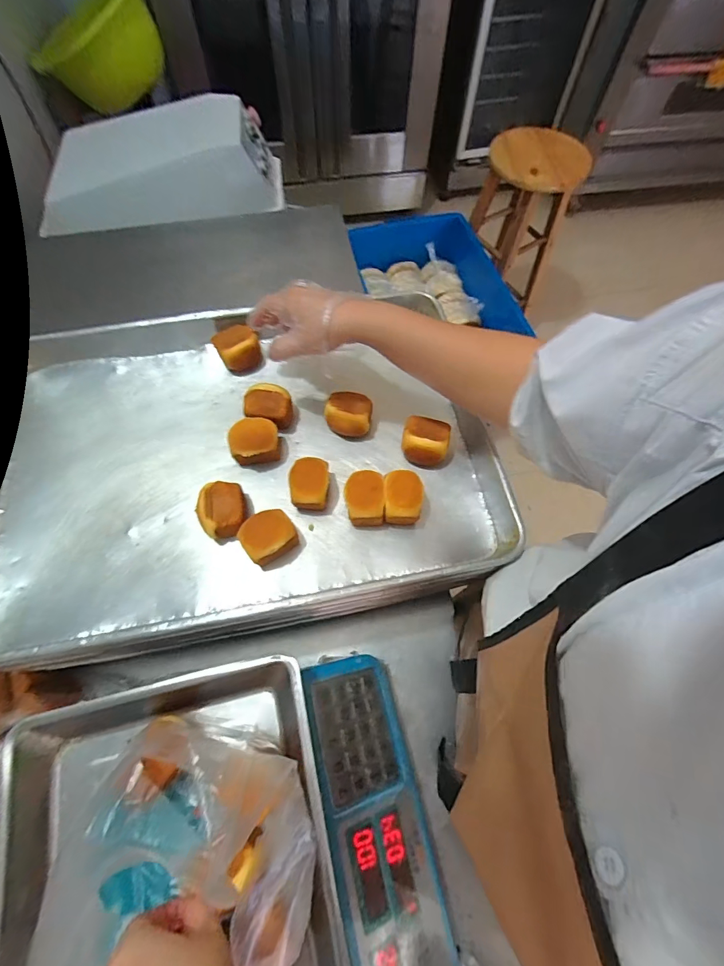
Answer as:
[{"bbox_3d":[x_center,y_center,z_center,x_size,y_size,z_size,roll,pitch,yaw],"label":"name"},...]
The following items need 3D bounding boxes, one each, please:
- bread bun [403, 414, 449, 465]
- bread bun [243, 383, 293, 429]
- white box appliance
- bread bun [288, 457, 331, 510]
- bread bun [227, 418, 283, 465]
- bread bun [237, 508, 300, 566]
[{"bbox_3d":[0.078,-0.053,0.513,0.055,0.035,0.047,11,66,4],"label":"bread bun"},{"bbox_3d":[-0.119,-0.096,0.536,0.062,0.045,0.046,9,66,3],"label":"bread bun"},{"bbox_3d":[-0.508,-0.779,1.032,0.593,0.212,0.148,-11,66,-6],"label":"white box appliance"},{"bbox_3d":[-0.062,0.003,0.489,0.043,0.043,0.059,1,66,-1],"label":"bread bun"},{"bbox_3d":[-0.132,-0.049,0.514,0.058,0.045,0.049,-4,66,-3],"label":"bread bun"},{"bbox_3d":[-0.103,0.060,0.458,0.056,0.038,0.050,-30,70,-13],"label":"bread bun"}]

